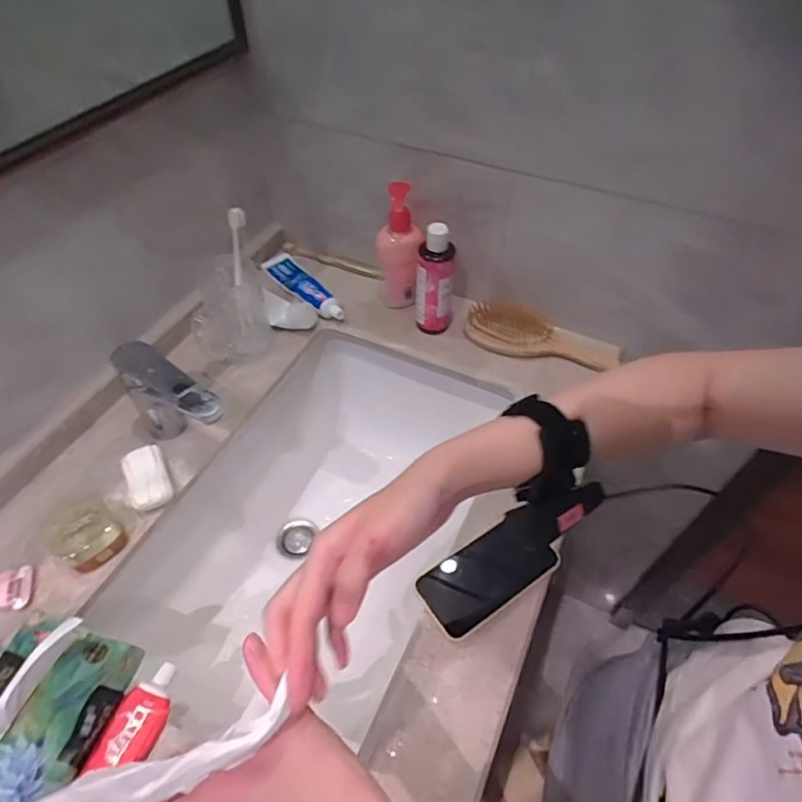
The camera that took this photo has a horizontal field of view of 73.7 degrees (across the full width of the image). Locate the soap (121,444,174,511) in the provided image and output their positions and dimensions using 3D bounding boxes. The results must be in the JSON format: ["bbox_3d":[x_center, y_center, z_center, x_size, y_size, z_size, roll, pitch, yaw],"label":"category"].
[{"bbox_3d":[-0.293,0.089,0.619,0.046,0.025,0.081,-23,52,-21],"label":"soap"}]

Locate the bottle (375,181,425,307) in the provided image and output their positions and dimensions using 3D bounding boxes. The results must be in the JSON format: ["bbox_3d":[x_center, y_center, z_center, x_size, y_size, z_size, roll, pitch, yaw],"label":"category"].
[{"bbox_3d":[-0.001,-0.218,0.765,0.067,0.180,0.045,0,47,-2],"label":"bottle"}]

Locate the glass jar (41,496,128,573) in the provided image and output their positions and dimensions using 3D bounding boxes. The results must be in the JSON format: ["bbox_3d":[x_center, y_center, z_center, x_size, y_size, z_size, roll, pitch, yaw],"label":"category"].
[{"bbox_3d":[-0.332,0.141,0.560,0.066,0.048,0.062,1,47,-1],"label":"glass jar"}]

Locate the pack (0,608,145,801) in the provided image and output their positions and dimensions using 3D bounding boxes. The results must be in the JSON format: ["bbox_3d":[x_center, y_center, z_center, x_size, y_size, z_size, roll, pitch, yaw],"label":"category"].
[{"bbox_3d":[-0.298,0.244,0.432,0.100,0.100,0.126,12,48,9],"label":"pack"}]

